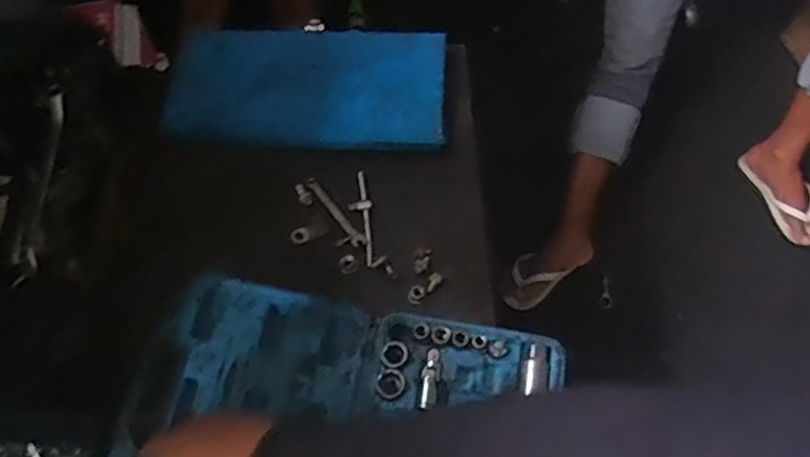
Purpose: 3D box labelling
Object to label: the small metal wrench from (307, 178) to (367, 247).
[{"bbox_3d":[-0.075,-0.019,0.697,0.015,0.006,0.098,-34,68,-14],"label":"small metal wrench"}]

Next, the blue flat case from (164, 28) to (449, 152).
[{"bbox_3d":[-0.111,-0.165,0.744,0.312,0.033,0.146,3,65,3],"label":"blue flat case"}]

